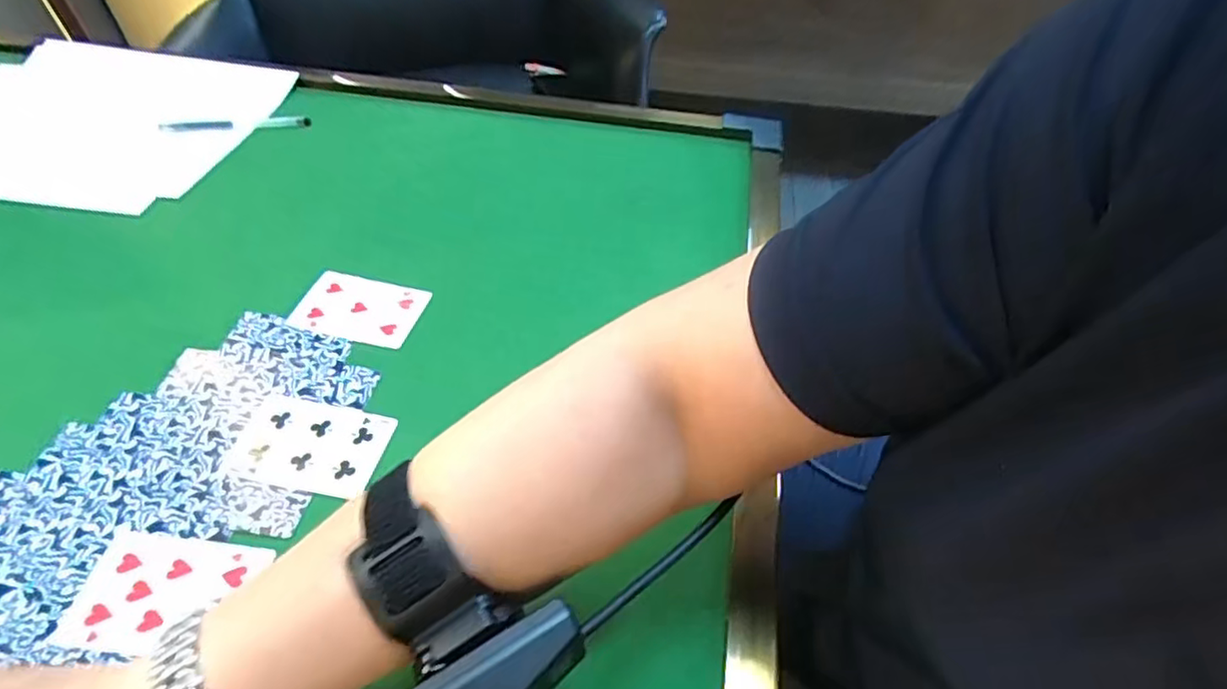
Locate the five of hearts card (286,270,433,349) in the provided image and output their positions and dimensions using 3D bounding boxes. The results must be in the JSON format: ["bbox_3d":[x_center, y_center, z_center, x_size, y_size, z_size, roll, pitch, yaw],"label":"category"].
[{"bbox_3d":[-0.185,-0.027,0.455,0.090,0.005,0.057,13,51,8],"label":"five of hearts card"}]

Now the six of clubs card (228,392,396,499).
[{"bbox_3d":[-0.183,0.059,0.380,0.086,0.004,0.058,10,50,5],"label":"six of clubs card"}]

